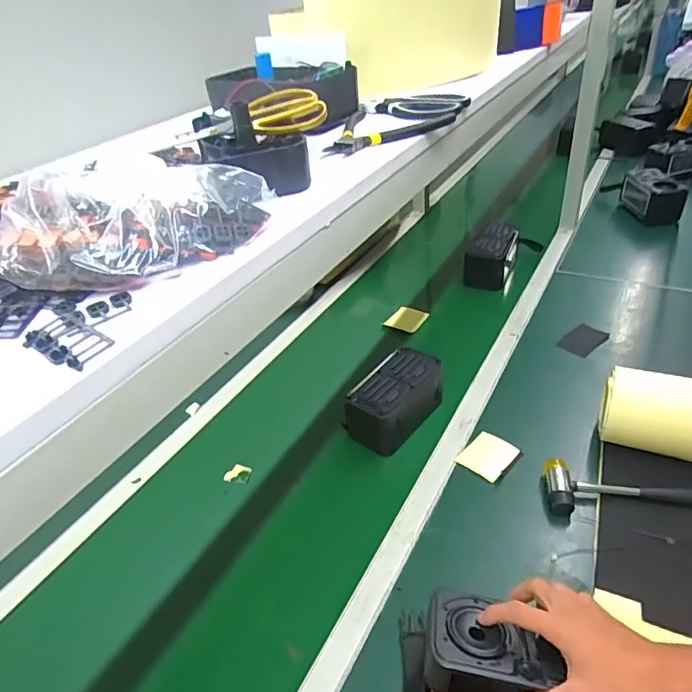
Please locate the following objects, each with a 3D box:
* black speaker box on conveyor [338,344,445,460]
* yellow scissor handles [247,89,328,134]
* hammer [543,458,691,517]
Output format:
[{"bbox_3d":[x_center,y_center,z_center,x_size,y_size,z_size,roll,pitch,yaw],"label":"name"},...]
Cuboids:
[{"bbox_3d":[0.087,0.089,0.852,0.099,0.099,0.173,24,47,36],"label":"black speaker box on conveyor"},{"bbox_3d":[-0.053,-0.212,0.450,0.066,0.022,0.076,-11,37,-5],"label":"yellow scissor handles"},{"bbox_3d":[0.410,0.203,0.689,0.250,0.033,0.077,1,37,12],"label":"hammer"}]

